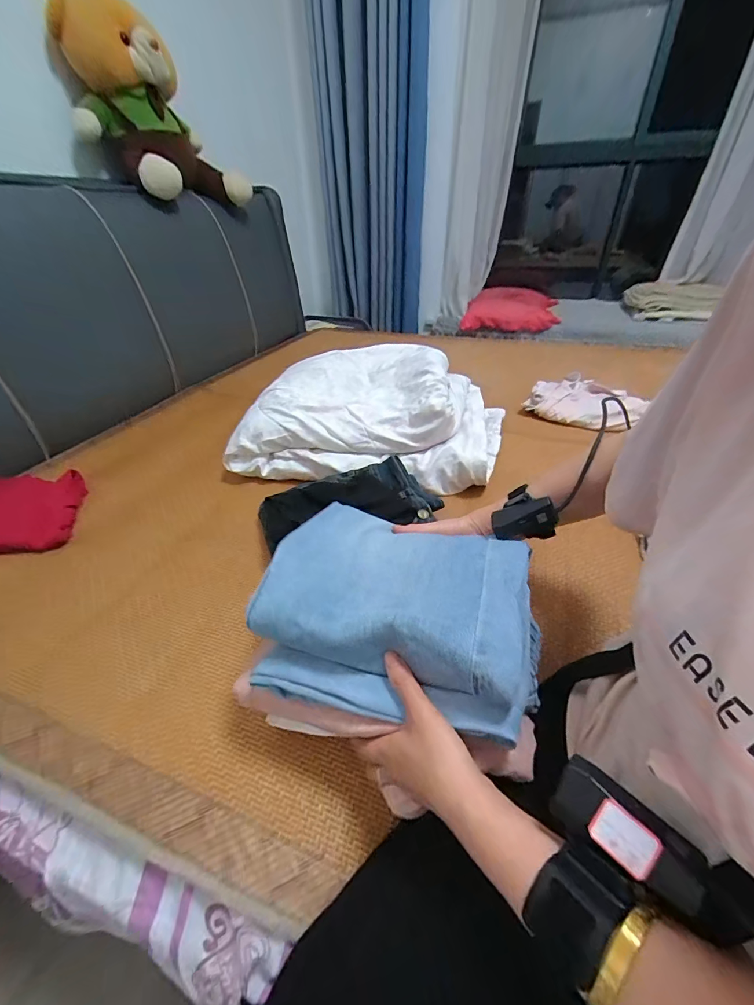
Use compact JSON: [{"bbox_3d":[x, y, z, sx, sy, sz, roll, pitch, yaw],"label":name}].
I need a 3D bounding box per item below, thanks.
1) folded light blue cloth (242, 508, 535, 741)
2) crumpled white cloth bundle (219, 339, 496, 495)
[{"bbox_3d":[0.019,0.083,0.389,0.250,0.076,0.221,11,38,11],"label":"folded light blue cloth"},{"bbox_3d":[0.005,-0.200,0.827,0.498,0.156,0.387,9,38,14],"label":"crumpled white cloth bundle"}]

